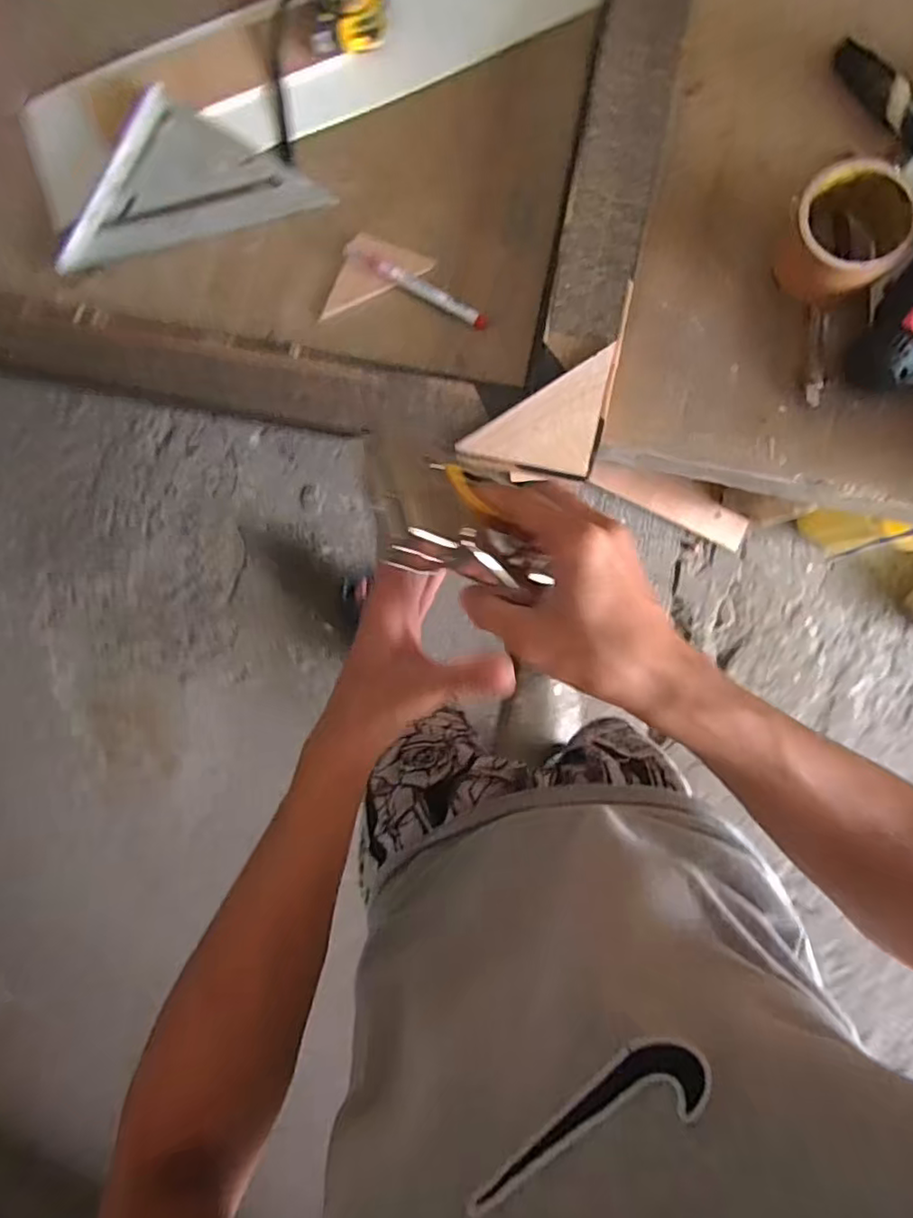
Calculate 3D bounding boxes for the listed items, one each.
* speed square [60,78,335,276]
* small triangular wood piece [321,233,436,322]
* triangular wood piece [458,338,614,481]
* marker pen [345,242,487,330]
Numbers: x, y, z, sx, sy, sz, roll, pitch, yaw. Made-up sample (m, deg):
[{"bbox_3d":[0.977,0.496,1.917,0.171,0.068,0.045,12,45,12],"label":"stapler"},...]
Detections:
[{"bbox_3d":[-0.256,-0.398,0.576,0.240,0.024,0.128,-17,85,6],"label":"speed square"},{"bbox_3d":[-0.079,-0.308,0.564,0.106,0.013,0.053,-19,85,6],"label":"small triangular wood piece"},{"bbox_3d":[0.066,-0.166,0.511,0.105,0.008,0.101,13,89,7],"label":"triangular wood piece"},{"bbox_3d":[-0.037,-0.286,0.557,0.141,0.016,0.015,31,91,7],"label":"marker pen"}]

